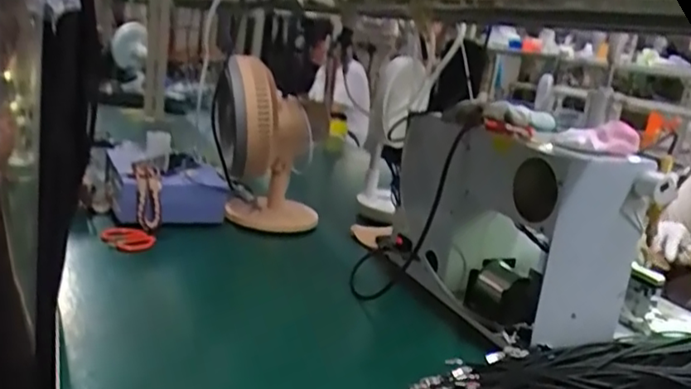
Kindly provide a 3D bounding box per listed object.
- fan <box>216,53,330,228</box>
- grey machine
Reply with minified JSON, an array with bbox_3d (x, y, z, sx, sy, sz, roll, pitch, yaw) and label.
[{"bbox_3d":[-0.155,-0.094,1.248,0.215,0.332,0.284,4,15,-15],"label":"fan"},{"bbox_3d":[0.234,0.043,0.924,0.182,0.277,0.346,2,16,-23],"label":"grey machine"}]

